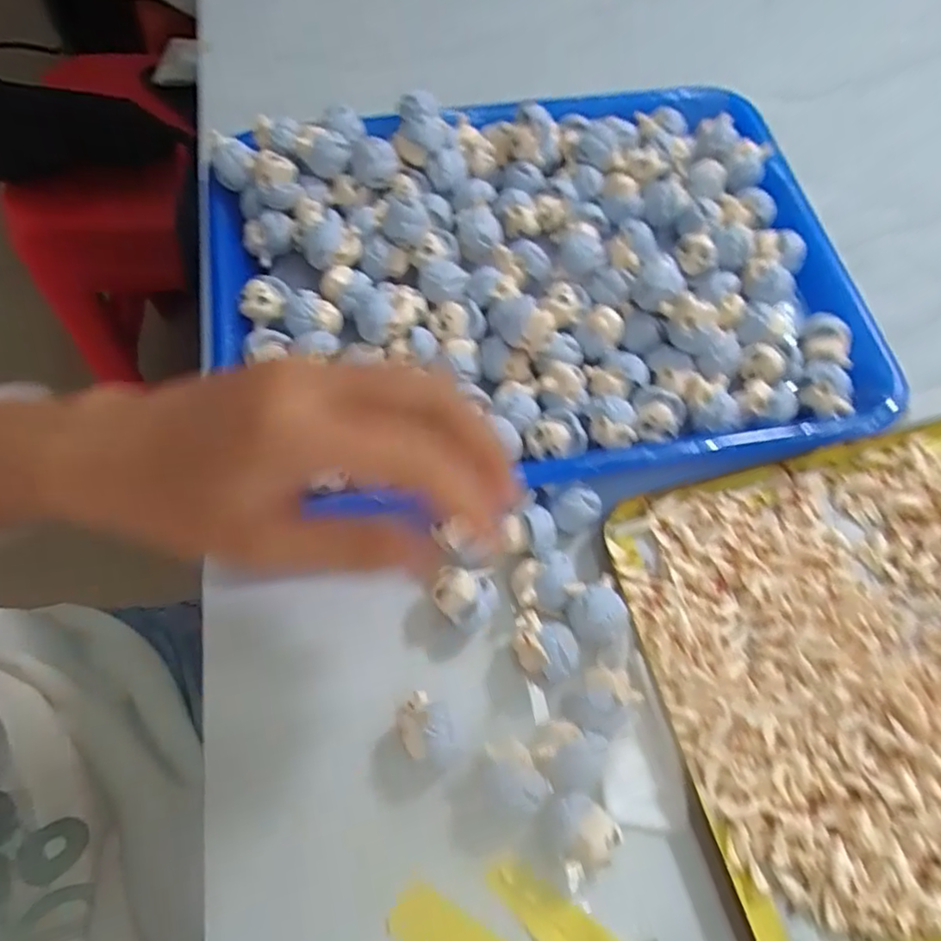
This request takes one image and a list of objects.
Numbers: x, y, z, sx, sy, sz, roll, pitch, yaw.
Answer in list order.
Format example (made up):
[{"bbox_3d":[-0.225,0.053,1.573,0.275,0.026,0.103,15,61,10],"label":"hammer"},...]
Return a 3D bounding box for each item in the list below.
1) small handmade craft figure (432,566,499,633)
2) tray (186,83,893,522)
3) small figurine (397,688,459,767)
[{"bbox_3d":[-0.001,0.054,0.270,0.026,0.020,0.025,1,66,-2],"label":"small handmade craft figure"},{"bbox_3d":[0.028,-0.106,0.332,0.332,0.033,0.243,-10,67,-6],"label":"tray"},{"bbox_3d":[-0.017,0.100,0.248,0.021,0.021,0.027,-8,66,-6],"label":"small figurine"}]

